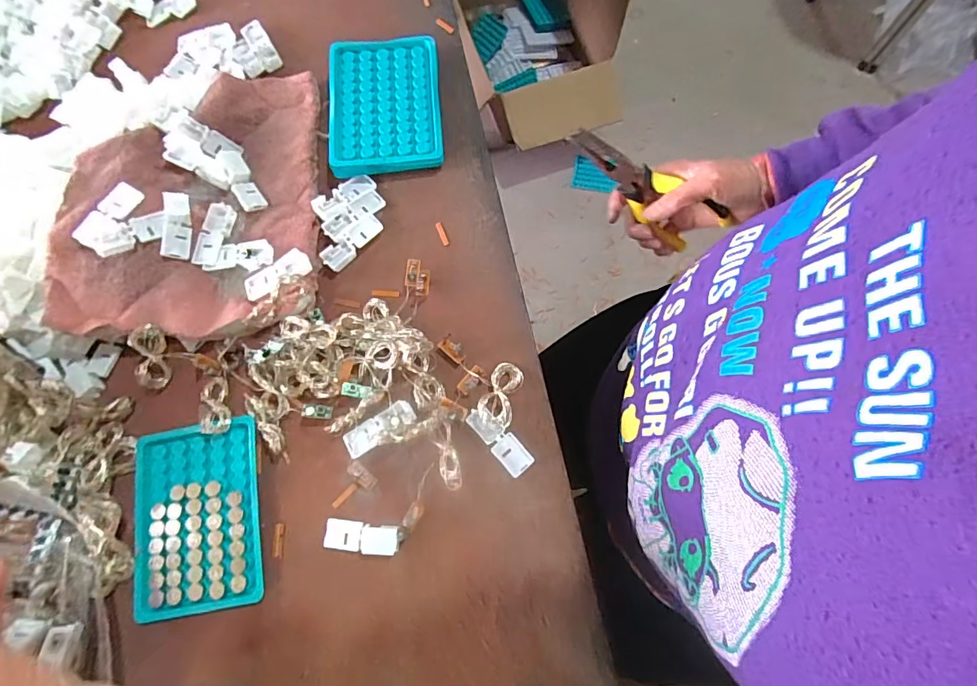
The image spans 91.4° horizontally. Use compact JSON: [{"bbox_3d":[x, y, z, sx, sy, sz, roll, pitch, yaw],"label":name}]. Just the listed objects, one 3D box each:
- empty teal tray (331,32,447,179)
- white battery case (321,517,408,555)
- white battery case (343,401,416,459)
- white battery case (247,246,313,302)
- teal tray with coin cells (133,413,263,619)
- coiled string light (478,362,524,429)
[{"bbox_3d":[-0.092,-0.211,0.424,0.095,0.017,0.129,-5,75,-1],"label":"empty teal tray"},{"bbox_3d":[-0.089,0.137,0.338,0.059,0.009,0.020,0,74,14],"label":"white battery case"},{"bbox_3d":[-0.082,0.063,0.353,0.057,0.010,0.020,-32,76,9],"label":"white battery case"},{"bbox_3d":[-0.169,-0.055,0.380,0.056,0.009,0.020,-27,76,6],"label":"white battery case"},{"bbox_3d":[-0.217,0.127,0.350,0.093,0.007,0.130,-9,75,-2],"label":"teal tray with coin cells"},{"bbox_3d":[0.009,0.038,0.352,0.026,0.014,0.050,18,76,5],"label":"coiled string light"}]

